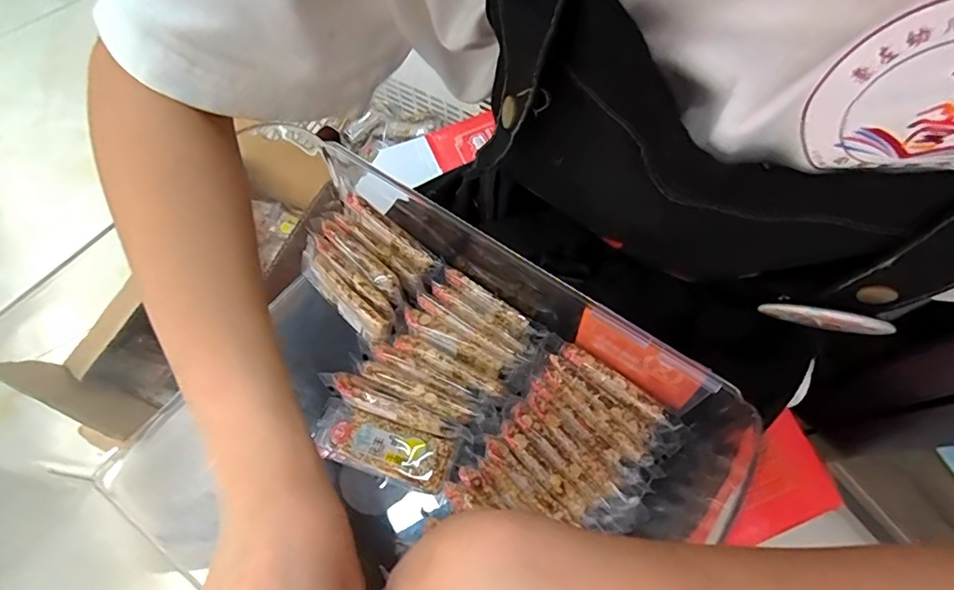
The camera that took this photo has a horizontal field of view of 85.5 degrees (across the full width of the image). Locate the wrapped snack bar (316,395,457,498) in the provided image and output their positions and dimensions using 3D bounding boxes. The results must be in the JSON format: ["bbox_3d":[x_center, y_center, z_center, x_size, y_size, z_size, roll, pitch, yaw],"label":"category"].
[{"bbox_3d":[-0.066,0.104,0.359,0.100,0.010,0.038,17,71,10],"label":"wrapped snack bar"}]

